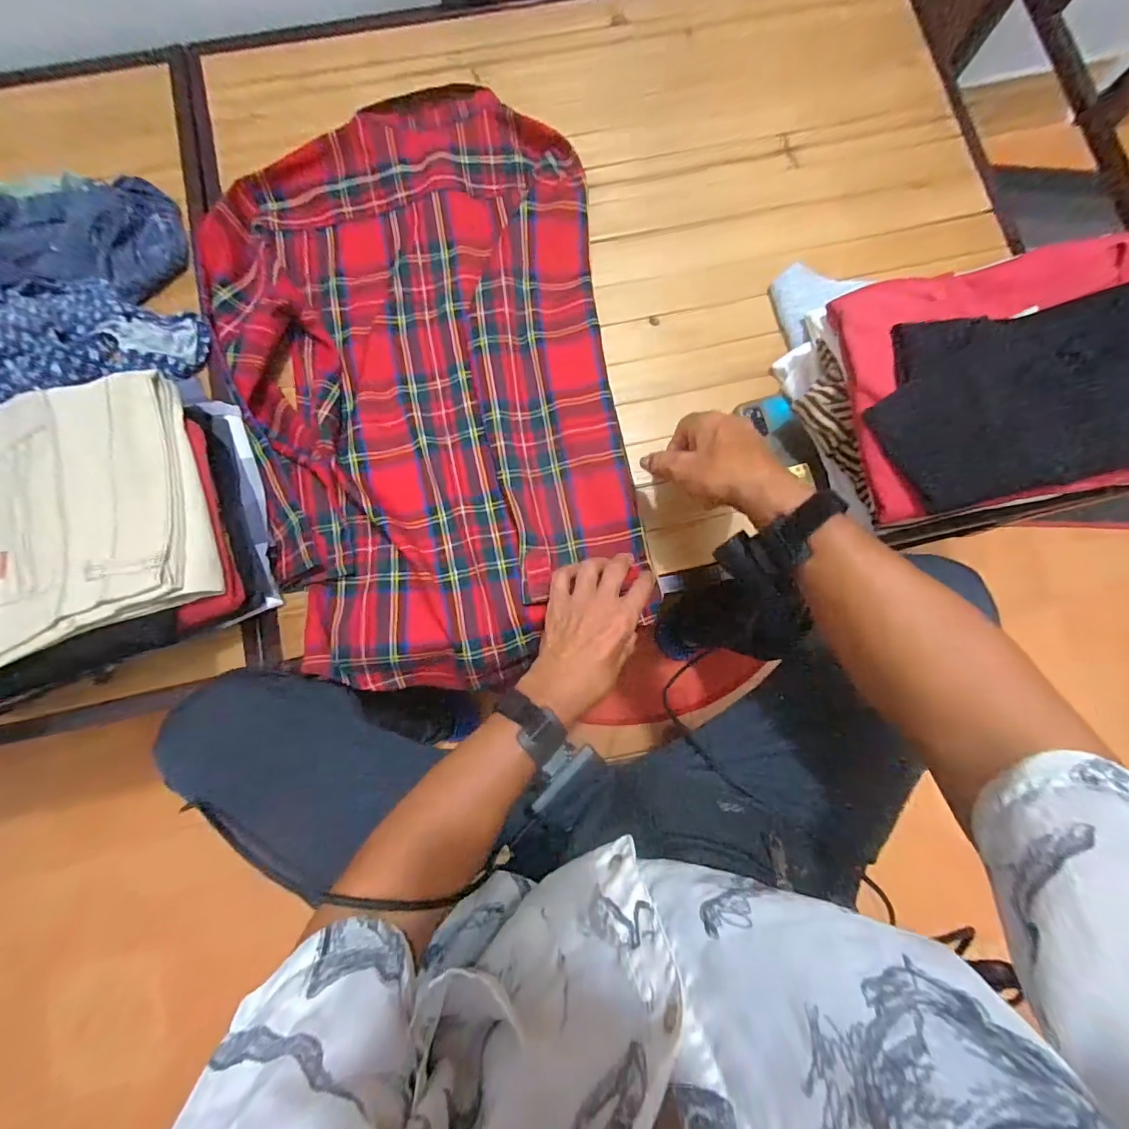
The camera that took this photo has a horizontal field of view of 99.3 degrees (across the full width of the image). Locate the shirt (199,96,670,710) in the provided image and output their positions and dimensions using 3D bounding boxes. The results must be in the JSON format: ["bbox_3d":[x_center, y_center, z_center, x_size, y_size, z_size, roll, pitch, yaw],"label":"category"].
[{"bbox_3d":[-0.157,-0.207,0.528,0.414,0.048,0.656,-7,81,-4],"label":"shirt"}]

